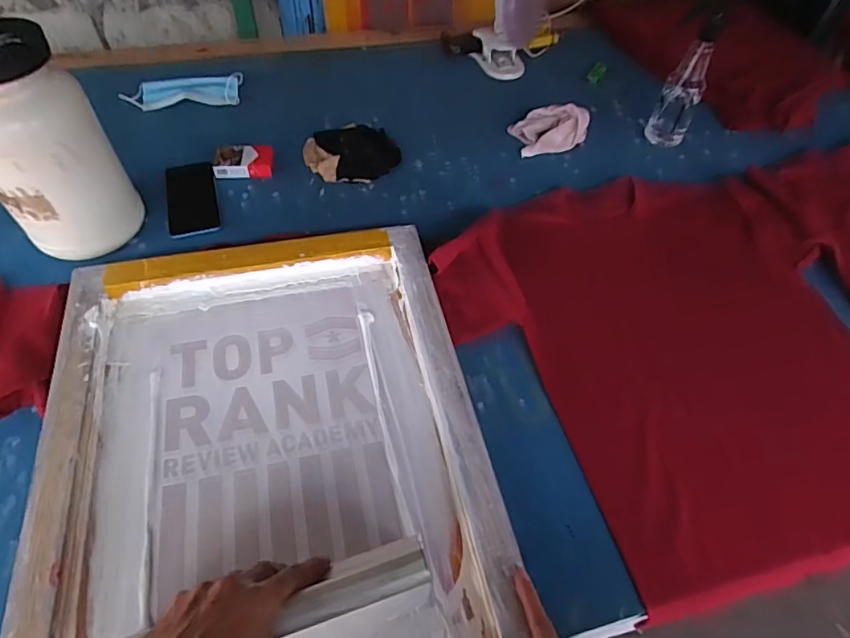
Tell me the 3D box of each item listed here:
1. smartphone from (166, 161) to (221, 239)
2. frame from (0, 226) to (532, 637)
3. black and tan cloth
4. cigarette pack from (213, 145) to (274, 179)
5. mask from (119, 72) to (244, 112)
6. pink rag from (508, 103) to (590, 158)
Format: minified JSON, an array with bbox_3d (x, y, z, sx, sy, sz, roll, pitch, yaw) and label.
[{"bbox_3d":[-0.365,-0.192,0.817,0.073,0.012,0.148,-12,55,-11],"label":"smartphone"},{"bbox_3d":[-0.169,0.149,0.568,0.453,0.038,0.592,-10,55,-9],"label":"frame"},{"bbox_3d":[-0.129,-0.292,0.905,0.149,0.015,0.147,-26,59,-20],"label":"black and tan cloth"},{"bbox_3d":[-0.301,-0.262,0.871,0.092,0.024,0.060,-7,54,-7],"label":"cigarette pack"},{"bbox_3d":[-0.457,-0.433,0.999,0.209,0.014,0.086,-11,55,-11],"label":"mask"},{"bbox_3d":[0.227,-0.354,0.950,0.131,0.054,0.101,-11,55,-10],"label":"pink rag"}]

